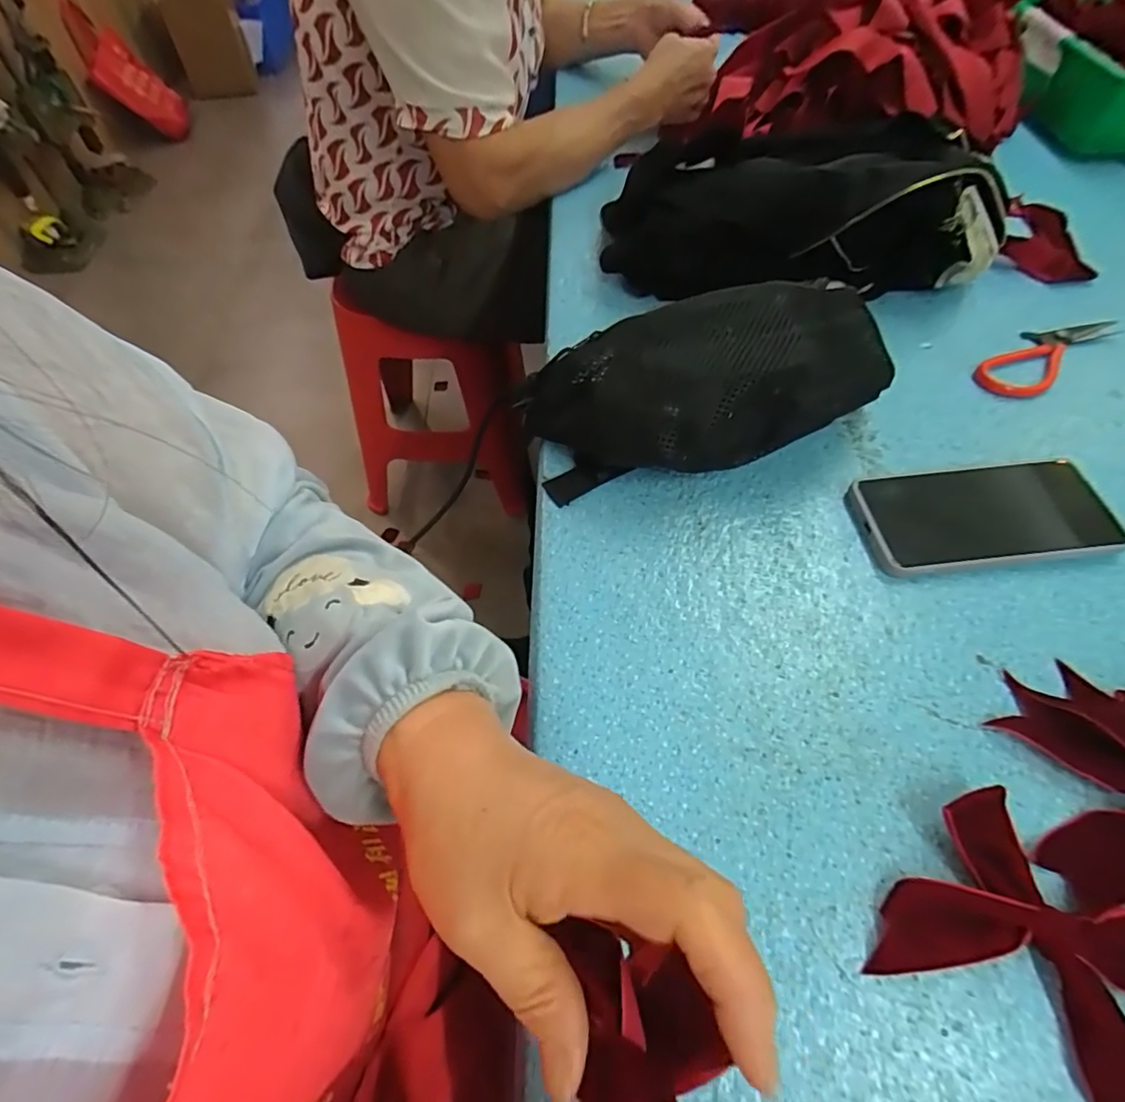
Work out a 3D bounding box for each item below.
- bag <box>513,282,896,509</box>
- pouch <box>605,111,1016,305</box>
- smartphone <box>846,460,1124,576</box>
[{"bbox_3d":[0.111,-0.113,0.411,0.260,0.093,0.119,-14,58,-8],"label":"bag"},{"bbox_3d":[0.219,-0.314,0.526,0.355,0.106,0.147,6,58,4],"label":"pouch"},{"bbox_3d":[0.283,-0.025,0.392,0.158,0.017,0.076,-4,57,-2],"label":"smartphone"}]

